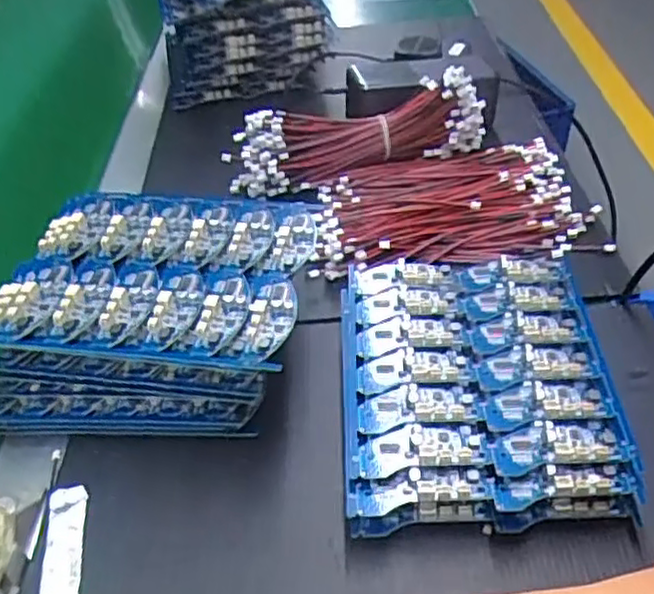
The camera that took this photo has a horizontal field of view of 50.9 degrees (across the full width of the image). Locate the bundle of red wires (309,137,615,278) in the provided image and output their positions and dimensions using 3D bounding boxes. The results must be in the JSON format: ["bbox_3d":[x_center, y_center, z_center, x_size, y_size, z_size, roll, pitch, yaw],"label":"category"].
[{"bbox_3d":[0.095,-0.071,0.527,0.207,0.023,0.133,-6,42,-1],"label":"bundle of red wires"}]

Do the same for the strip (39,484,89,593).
[{"bbox_3d":[-0.133,0.130,0.344,0.020,0.004,0.079,-11,44,-3],"label":"strip"}]

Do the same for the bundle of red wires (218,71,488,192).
[{"bbox_3d":[0.026,-0.132,0.558,0.215,0.060,0.040,-15,44,-7],"label":"bundle of red wires"}]

